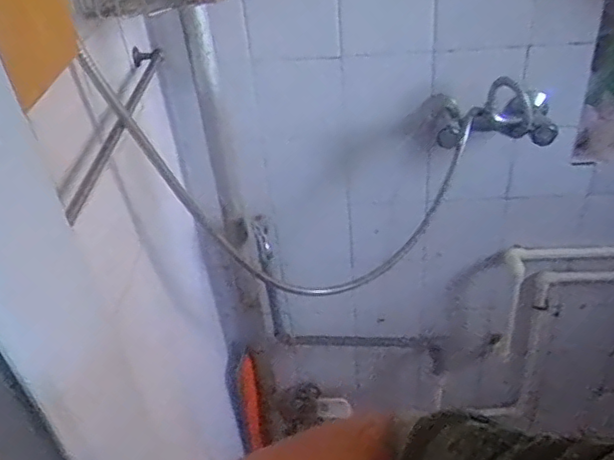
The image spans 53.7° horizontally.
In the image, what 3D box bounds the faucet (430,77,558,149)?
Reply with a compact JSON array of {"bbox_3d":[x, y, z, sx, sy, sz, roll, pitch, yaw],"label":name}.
[{"bbox_3d":[0.348,-0.220,1.083,0.262,0.121,0.115,-3,36,-17],"label":"faucet"}]

